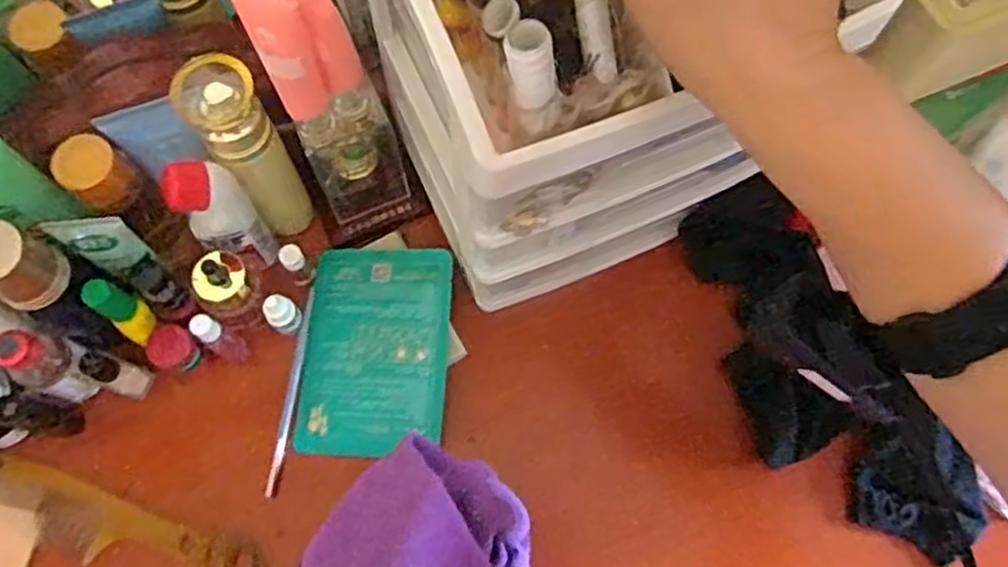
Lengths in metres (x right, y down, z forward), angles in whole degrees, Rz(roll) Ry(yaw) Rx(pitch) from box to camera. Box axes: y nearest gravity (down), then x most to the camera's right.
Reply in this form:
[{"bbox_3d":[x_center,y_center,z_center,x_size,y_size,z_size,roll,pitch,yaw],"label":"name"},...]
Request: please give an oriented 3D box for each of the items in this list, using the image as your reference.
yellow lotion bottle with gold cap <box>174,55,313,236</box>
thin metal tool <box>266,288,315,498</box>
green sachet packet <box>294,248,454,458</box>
[{"bbox_3d":[-0.160,-0.081,0.500,0.041,0.164,0.046,-33,76,-11],"label":"yellow lotion bottle with gold cap"},{"bbox_3d":[-0.150,0.075,0.544,0.009,0.007,0.144,7,73,1],"label":"thin metal tool"},{"bbox_3d":[-0.090,0.045,0.544,0.101,0.018,0.147,4,73,0],"label":"green sachet packet"}]

